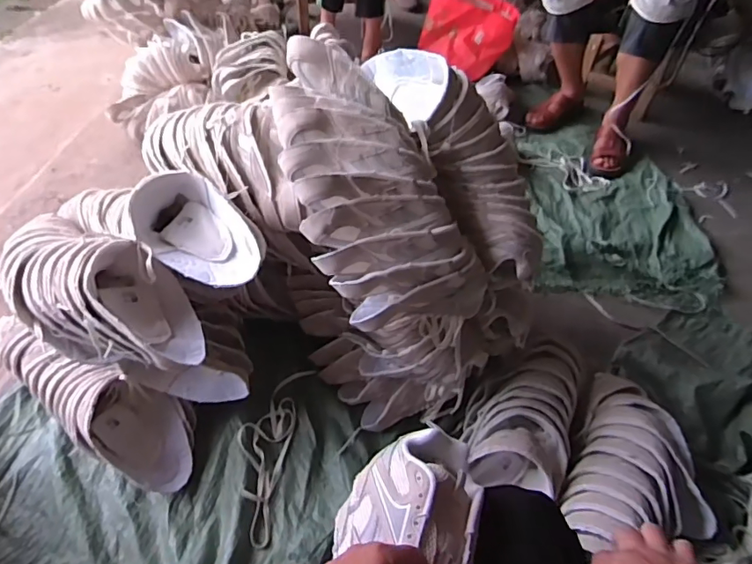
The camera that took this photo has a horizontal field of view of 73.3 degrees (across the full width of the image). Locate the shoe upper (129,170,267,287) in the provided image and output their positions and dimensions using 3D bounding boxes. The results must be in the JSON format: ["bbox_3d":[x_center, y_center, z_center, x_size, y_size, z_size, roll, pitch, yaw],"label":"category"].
[{"bbox_3d":[-0.283,-0.084,0.797,0.142,0.106,0.226,-36,60,-28],"label":"shoe upper"}]

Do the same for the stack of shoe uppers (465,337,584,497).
[{"bbox_3d":[0.273,0.234,0.935,0.191,0.113,0.304,16,51,11],"label":"stack of shoe uppers"}]

